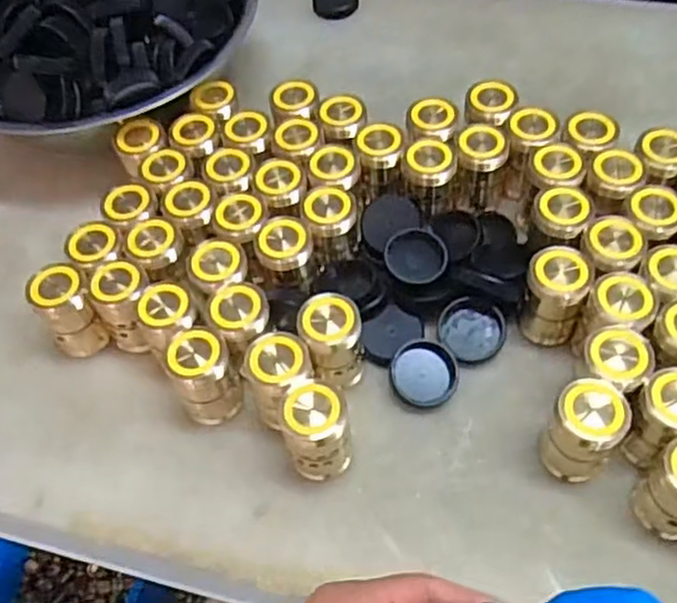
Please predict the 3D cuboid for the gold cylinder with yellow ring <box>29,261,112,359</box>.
[{"bbox_3d":[-0.181,0.006,0.473,0.033,0.063,0.035,-2,56,3],"label":"gold cylinder with yellow ring"}]

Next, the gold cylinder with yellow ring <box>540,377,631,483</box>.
[{"bbox_3d":[0.141,0.078,0.405,0.036,0.075,0.035,-2,56,3],"label":"gold cylinder with yellow ring"}]

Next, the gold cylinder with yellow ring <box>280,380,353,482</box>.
[{"bbox_3d":[-0.012,0.079,0.411,0.037,0.076,0.032,-9,56,-2],"label":"gold cylinder with yellow ring"}]

